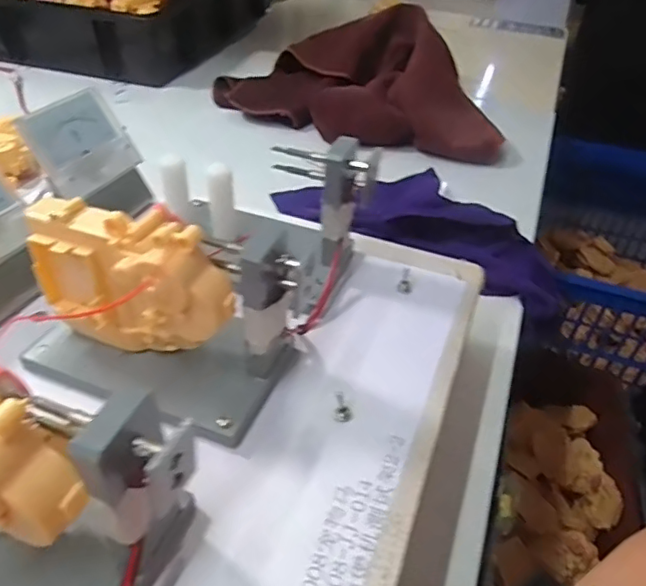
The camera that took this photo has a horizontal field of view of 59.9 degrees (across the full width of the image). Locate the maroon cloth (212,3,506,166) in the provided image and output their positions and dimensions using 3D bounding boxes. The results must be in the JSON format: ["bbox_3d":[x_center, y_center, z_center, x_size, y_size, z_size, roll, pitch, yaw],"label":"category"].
[{"bbox_3d":[0.054,-0.262,0.673,0.342,0.087,0.203,16,42,14],"label":"maroon cloth"}]

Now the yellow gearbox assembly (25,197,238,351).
[{"bbox_3d":[-0.085,-0.003,0.256,0.093,0.070,0.036,20,43,18],"label":"yellow gearbox assembly"}]

